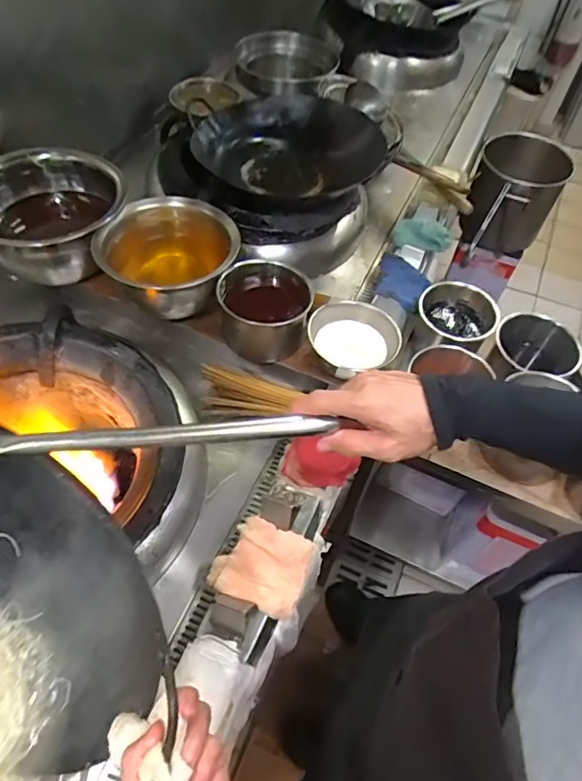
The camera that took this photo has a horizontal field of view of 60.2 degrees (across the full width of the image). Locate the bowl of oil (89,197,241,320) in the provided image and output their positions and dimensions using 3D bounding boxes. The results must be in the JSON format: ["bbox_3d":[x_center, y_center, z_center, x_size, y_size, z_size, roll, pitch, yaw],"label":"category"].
[{"bbox_3d":[-0.233,-0.260,1.004,0.237,0.129,0.255,2,55,-3],"label":"bowl of oil"}]

